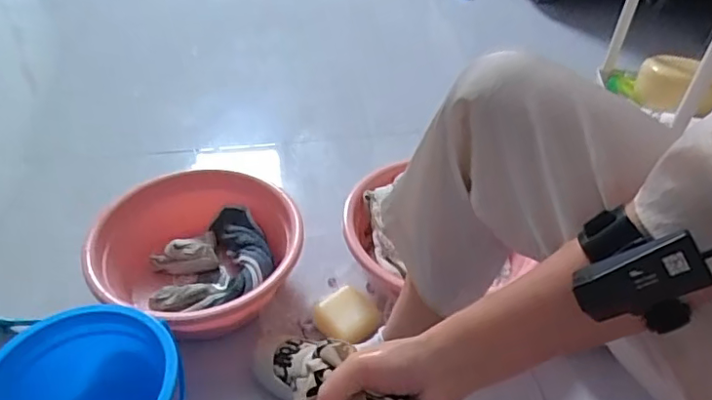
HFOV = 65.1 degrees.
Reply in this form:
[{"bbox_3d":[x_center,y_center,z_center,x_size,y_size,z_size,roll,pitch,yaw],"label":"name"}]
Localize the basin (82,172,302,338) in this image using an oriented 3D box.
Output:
[{"bbox_3d":[-0.230,0.090,0.837,0.284,0.124,0.276,2,44,-2],"label":"basin"}]

